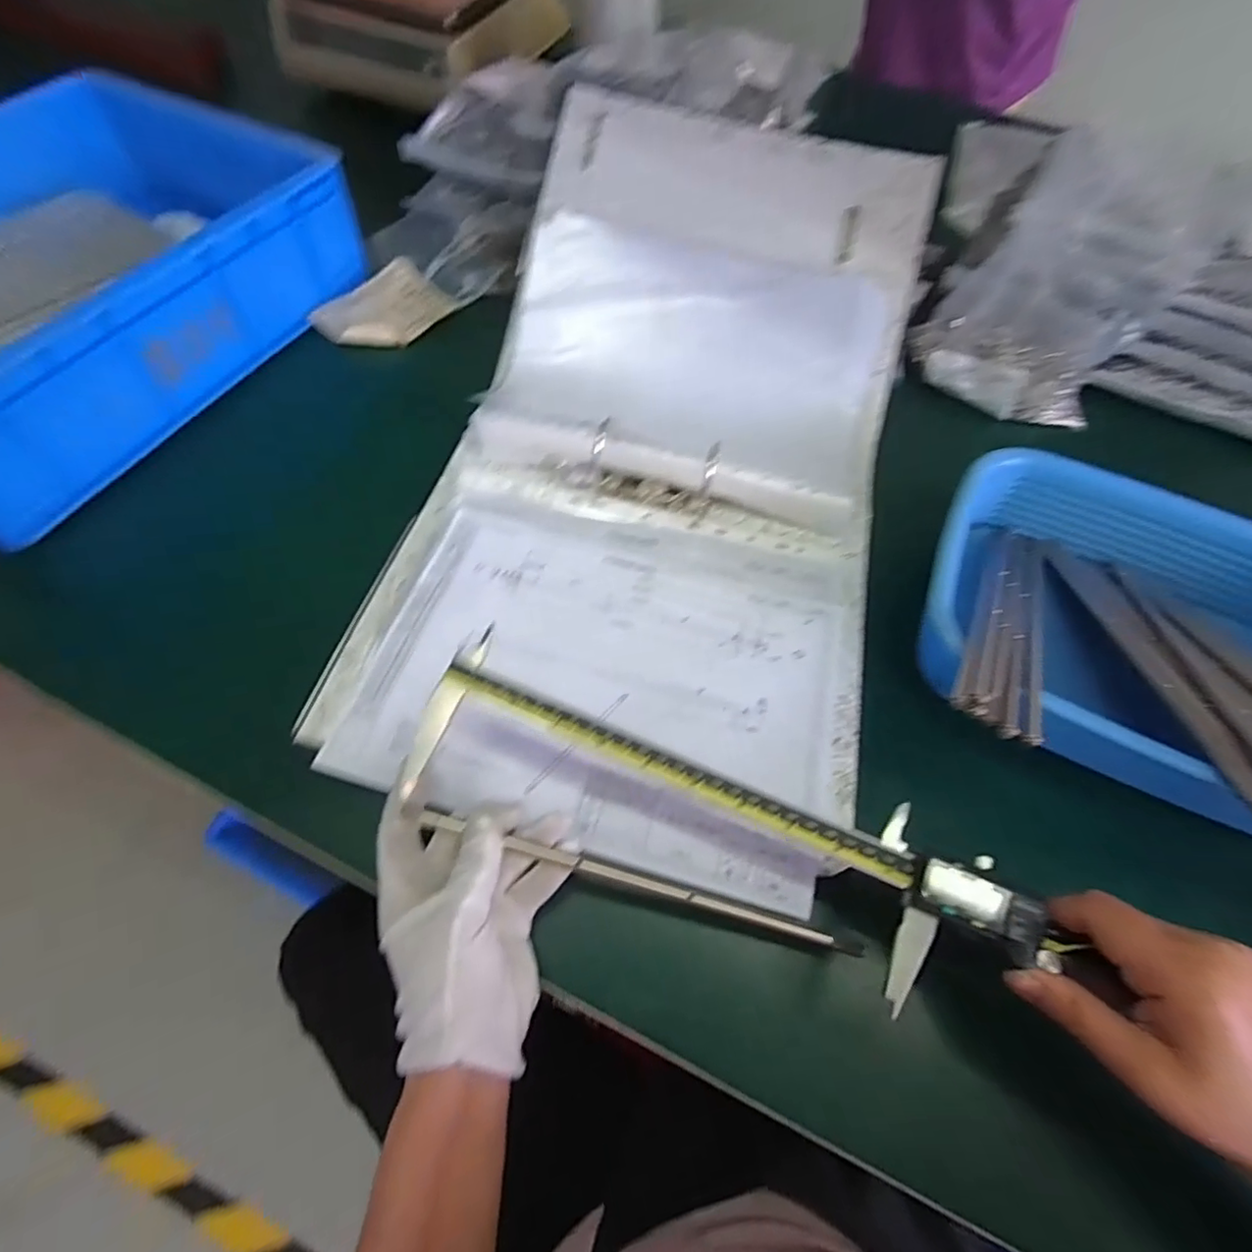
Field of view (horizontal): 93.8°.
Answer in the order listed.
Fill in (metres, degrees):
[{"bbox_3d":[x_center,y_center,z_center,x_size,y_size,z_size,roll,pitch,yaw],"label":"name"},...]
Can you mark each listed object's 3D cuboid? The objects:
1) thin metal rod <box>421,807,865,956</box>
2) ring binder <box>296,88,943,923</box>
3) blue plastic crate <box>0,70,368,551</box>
[{"bbox_3d":[0.008,0.135,0.308,0.232,0.014,0.009,17,61,0],"label":"thin metal rod"},{"bbox_3d":[0.036,-0.149,0.474,0.352,0.094,0.636,16,70,4],"label":"ring binder"},{"bbox_3d":[-0.481,-0.289,0.499,0.289,0.109,0.409,25,62,9],"label":"blue plastic crate"}]

